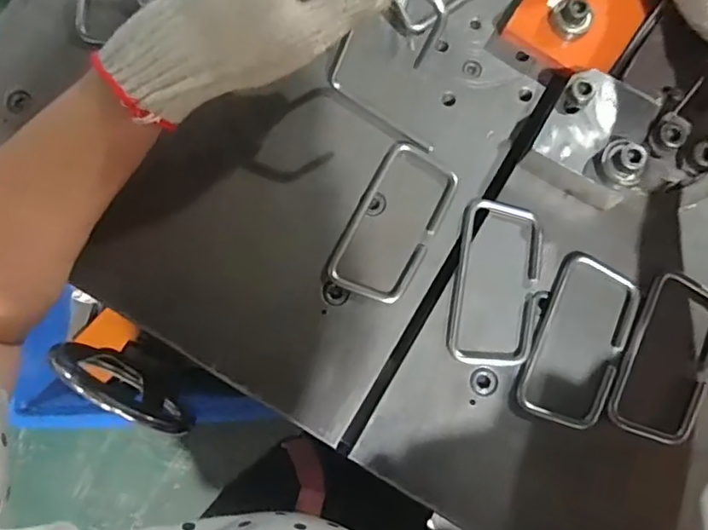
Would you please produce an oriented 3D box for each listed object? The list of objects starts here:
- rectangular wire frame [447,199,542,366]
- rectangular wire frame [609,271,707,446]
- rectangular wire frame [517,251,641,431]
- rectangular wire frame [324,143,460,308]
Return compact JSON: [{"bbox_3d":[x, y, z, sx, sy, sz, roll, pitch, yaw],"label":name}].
[{"bbox_3d":[0.091,0.012,0.362,0.053,0.008,0.103,9,80,2],"label":"rectangular wire frame"},{"bbox_3d":[0.196,0.057,0.351,0.052,0.006,0.102,20,81,1],"label":"rectangular wire frame"},{"bbox_3d":[0.142,0.047,0.355,0.053,0.010,0.105,22,80,3],"label":"rectangular wire frame"},{"bbox_3d":[0.026,-0.028,0.369,0.053,0.004,0.104,26,80,4],"label":"rectangular wire frame"}]

